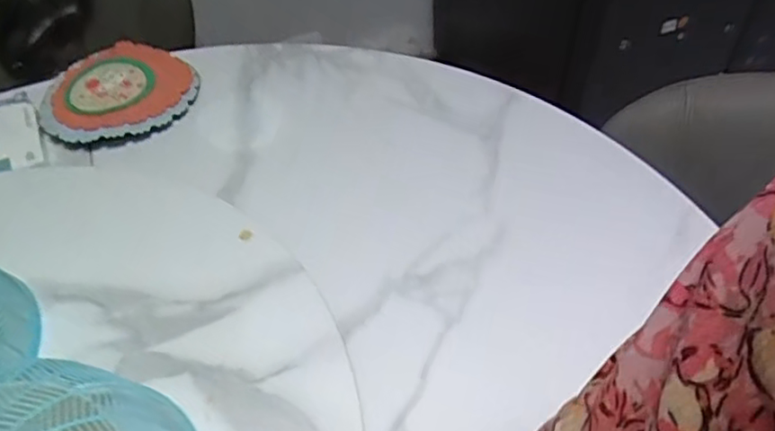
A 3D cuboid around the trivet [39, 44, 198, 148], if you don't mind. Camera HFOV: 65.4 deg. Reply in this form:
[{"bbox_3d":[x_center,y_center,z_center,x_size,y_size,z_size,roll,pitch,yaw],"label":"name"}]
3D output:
[{"bbox_3d":[-0.363,-0.168,0.814,0.197,0.018,0.202,-4,50,4],"label":"trivet"}]

